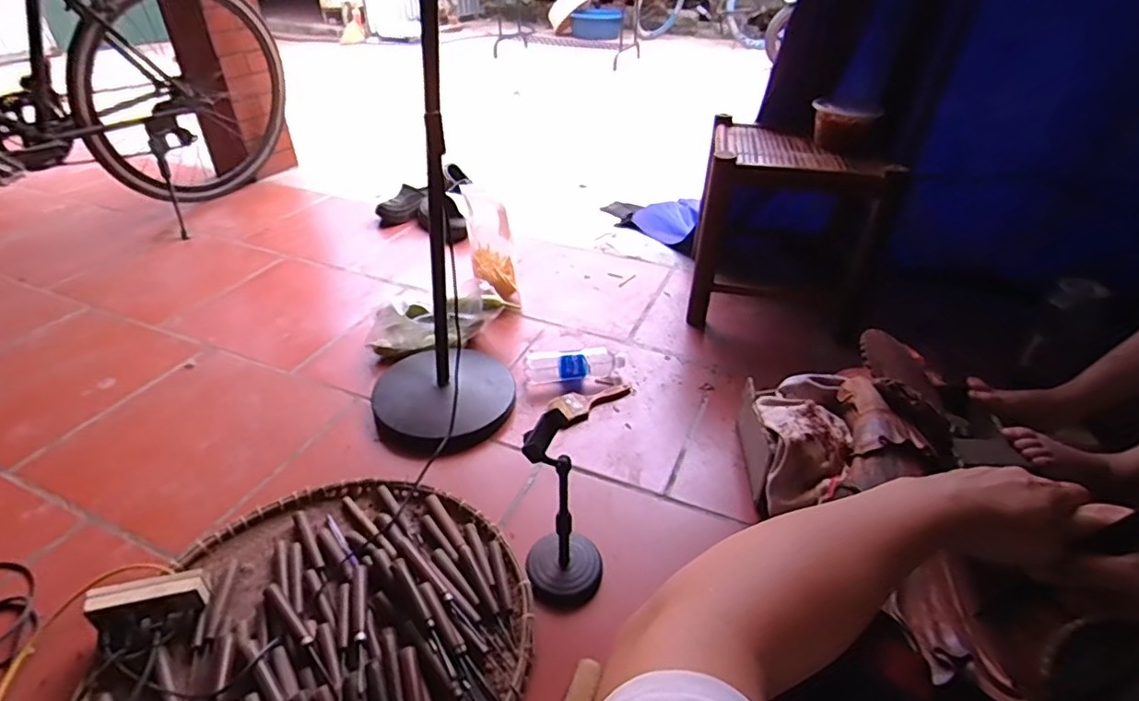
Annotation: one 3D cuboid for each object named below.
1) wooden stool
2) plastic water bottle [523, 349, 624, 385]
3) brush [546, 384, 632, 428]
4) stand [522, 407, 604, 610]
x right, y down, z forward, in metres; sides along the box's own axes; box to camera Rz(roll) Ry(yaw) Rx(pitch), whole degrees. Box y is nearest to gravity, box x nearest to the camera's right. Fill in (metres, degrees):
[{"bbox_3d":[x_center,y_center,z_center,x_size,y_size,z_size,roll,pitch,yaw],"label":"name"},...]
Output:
[{"bbox_3d":[0.520,-0.292,1.404,0.404,0.404,0.372,7,36,8],"label":"wooden stool"},{"bbox_3d":[0.009,0.028,1.211,0.204,0.058,0.058,-4,36,-8],"label":"plastic water bottle"},{"bbox_3d":[0.045,0.095,1.153,0.167,0.016,0.063,-19,40,-27],"label":"brush"},{"bbox_3d":[-0.004,0.211,0.771,0.106,0.264,0.107,1,35,-1],"label":"stand"}]

